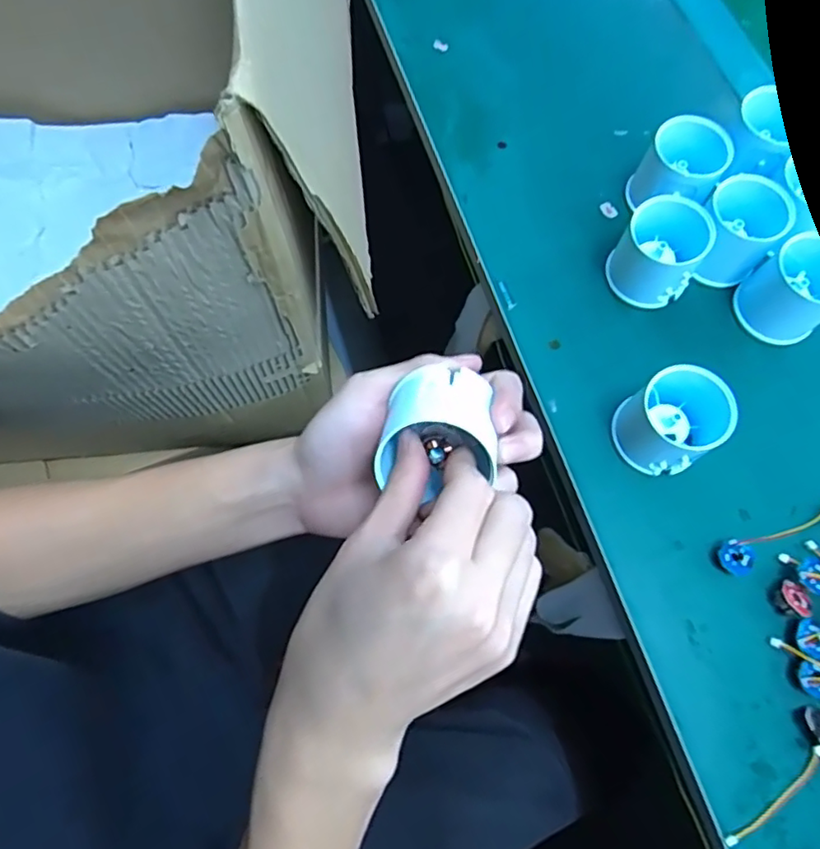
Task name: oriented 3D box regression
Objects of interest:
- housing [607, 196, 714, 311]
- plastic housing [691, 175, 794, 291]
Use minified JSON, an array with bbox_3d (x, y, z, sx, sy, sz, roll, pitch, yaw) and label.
[{"bbox_3d":[0.168,-0.115,0.399,0.052,0.059,0.049,0,72,0],"label":"housing"},{"bbox_3d":[0.222,-0.131,0.408,0.062,0.054,0.058,-5,72,-2],"label":"plastic housing"}]

